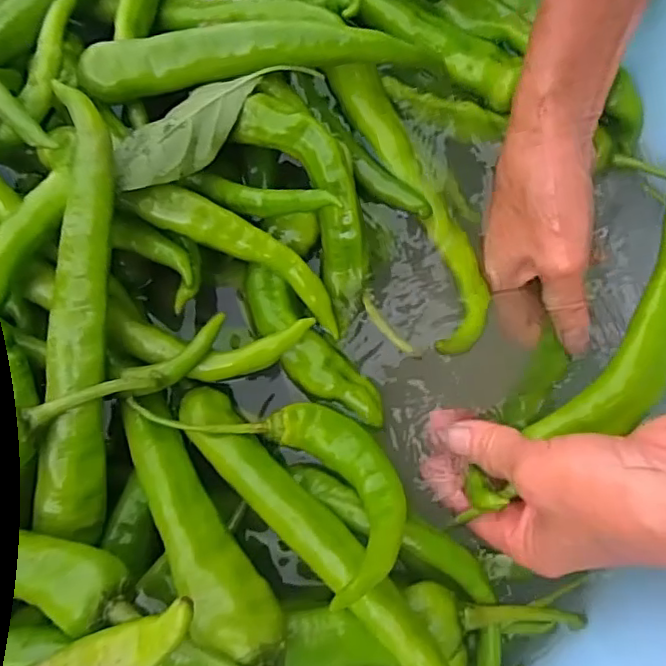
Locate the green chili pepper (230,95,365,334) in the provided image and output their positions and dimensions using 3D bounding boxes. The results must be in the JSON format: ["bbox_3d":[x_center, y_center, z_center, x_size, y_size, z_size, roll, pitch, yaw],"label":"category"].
[{"bbox_3d":[-0.008,-0.062,0.294,0.040,0.021,0.117,-25,103,-7],"label":"green chili pepper"}]

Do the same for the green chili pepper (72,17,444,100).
[{"bbox_3d":[-0.038,-0.137,0.298,0.166,0.029,0.022,-9,77,-4],"label":"green chili pepper"}]

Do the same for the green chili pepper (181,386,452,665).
[{"bbox_3d":[-0.005,0.089,0.245,0.024,0.018,0.185,-42,64,-10],"label":"green chili pepper"}]

